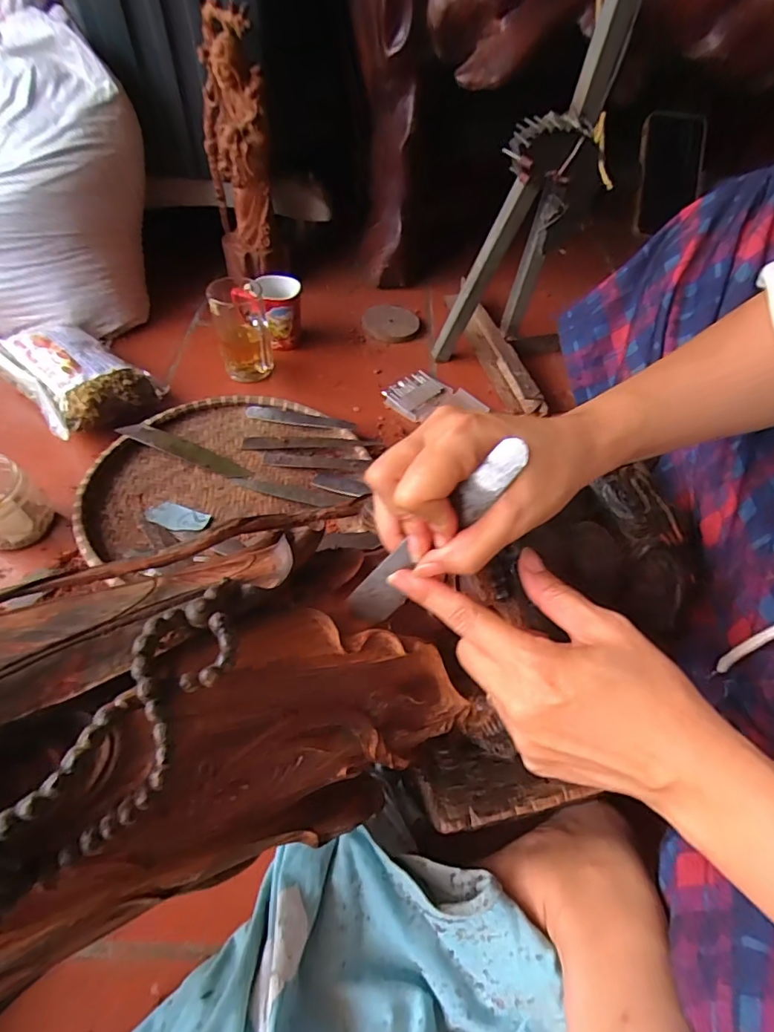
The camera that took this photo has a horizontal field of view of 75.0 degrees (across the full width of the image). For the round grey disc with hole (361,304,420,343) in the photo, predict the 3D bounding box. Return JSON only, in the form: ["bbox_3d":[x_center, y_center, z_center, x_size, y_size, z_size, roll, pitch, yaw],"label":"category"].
[{"bbox_3d":[0.006,-0.341,0.884,0.096,0.014,0.106,-20,55,-20],"label":"round grey disc with hole"}]

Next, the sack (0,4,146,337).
[{"bbox_3d":[-0.586,-0.503,0.777,0.391,0.299,0.374,23,52,14],"label":"sack"}]

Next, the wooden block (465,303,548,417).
[{"bbox_3d":[0.177,-0.244,0.790,0.032,0.059,0.237,-11,52,-14],"label":"wooden block"}]

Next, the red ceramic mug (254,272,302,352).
[{"bbox_3d":[-0.169,-0.325,0.810,0.066,0.093,0.076,-3,51,-8],"label":"red ceramic mug"}]

